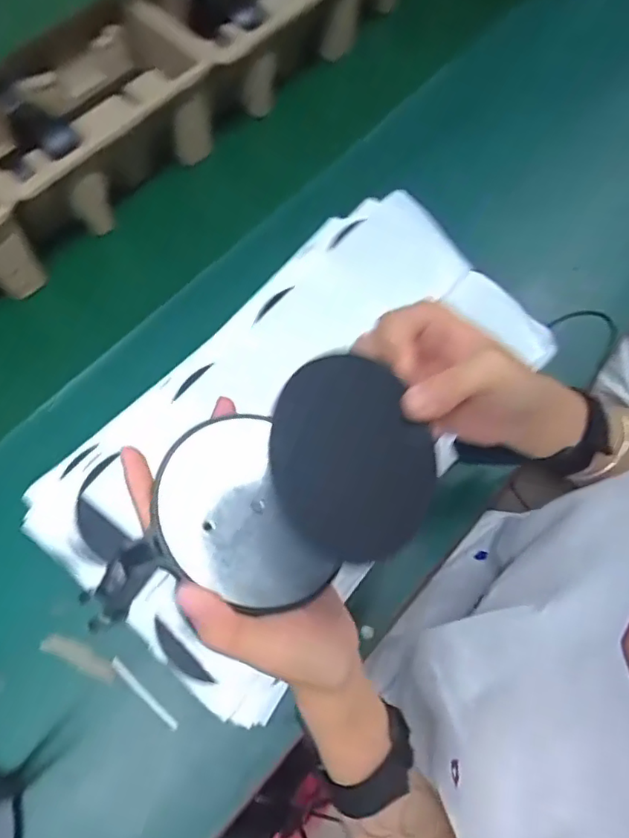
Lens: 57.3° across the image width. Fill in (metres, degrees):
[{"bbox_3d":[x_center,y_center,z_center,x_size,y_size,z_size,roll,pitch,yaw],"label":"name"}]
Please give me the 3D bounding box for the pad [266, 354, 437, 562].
[{"bbox_3d":[0.017,0.017,0.255,0.086,0.004,0.079,4,81,-28],"label":"pad"}]

